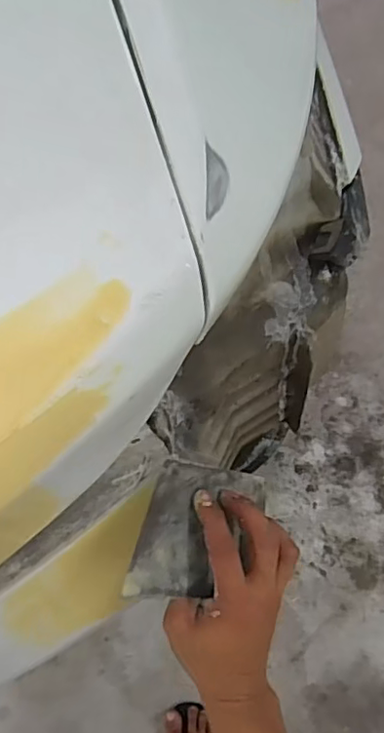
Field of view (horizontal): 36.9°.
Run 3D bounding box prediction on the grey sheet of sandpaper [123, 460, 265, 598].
[{"bbox_3d":[0.009,0.126,0.443,0.120,0.007,0.096,19,77,-39],"label":"grey sheet of sandpaper"}]

